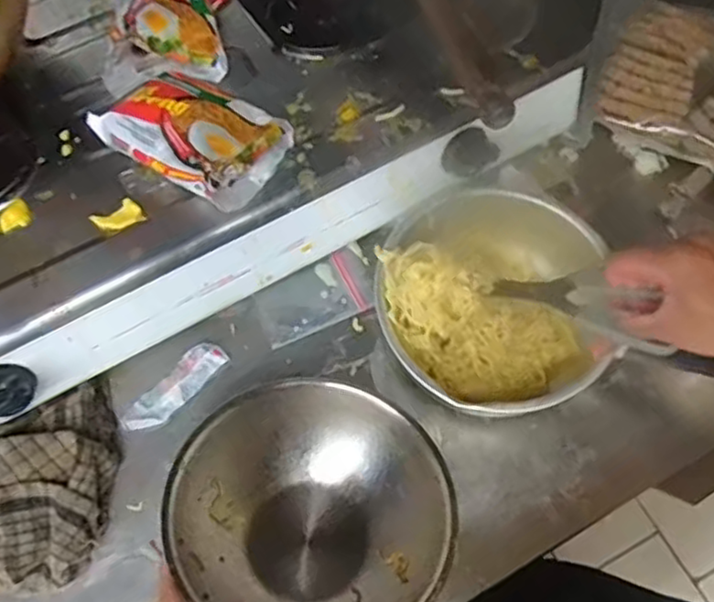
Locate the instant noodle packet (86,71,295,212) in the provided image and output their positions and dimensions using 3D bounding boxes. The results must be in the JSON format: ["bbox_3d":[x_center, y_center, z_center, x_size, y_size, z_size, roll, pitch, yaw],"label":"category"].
[{"bbox_3d":[-0.121,-0.129,0.521,0.117,0.045,0.088,26,69,12],"label":"instant noodle packet"}]

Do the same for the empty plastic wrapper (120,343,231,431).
[{"bbox_3d":[-0.153,0.073,0.577,0.027,0.016,0.096,40,73,17],"label":"empty plastic wrapper"}]

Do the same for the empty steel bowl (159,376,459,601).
[{"bbox_3d":[-0.027,0.156,0.500,0.184,0.114,0.175,-1,66,1],"label":"empty steel bowl"}]

